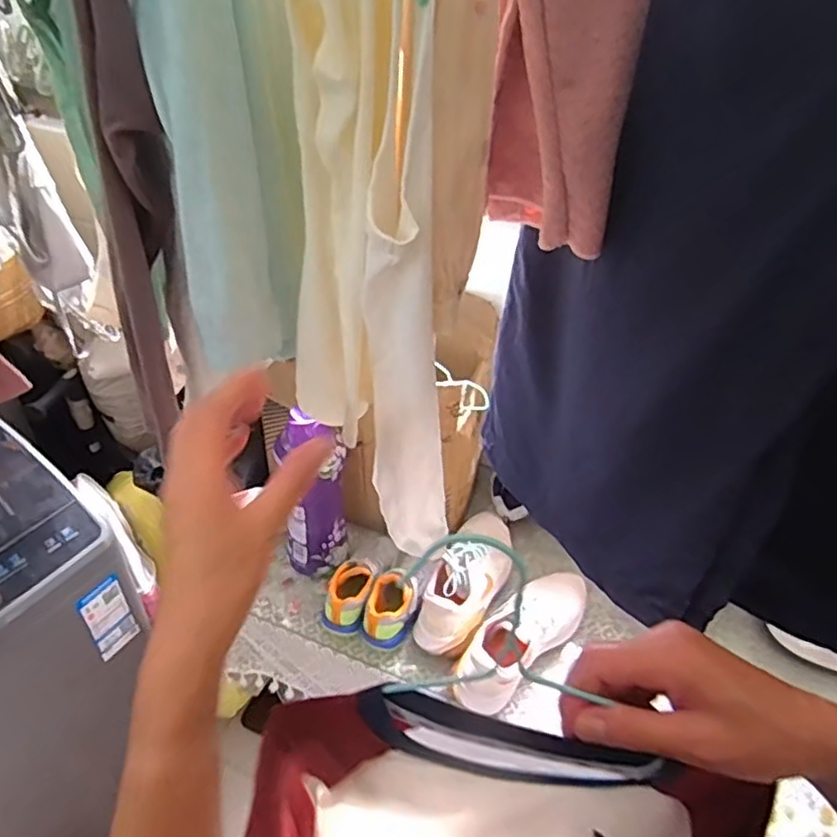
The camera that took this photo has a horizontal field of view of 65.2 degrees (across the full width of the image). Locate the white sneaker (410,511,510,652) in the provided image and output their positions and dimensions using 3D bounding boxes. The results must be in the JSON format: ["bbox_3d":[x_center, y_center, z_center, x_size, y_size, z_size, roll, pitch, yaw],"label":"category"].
[{"bbox_3d":[0.088,0.275,1.136,0.113,0.091,0.273,21,42,18],"label":"white sneaker"}]

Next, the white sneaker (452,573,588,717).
[{"bbox_3d":[0.165,0.347,1.065,0.280,0.110,0.111,-30,51,-34],"label":"white sneaker"}]

